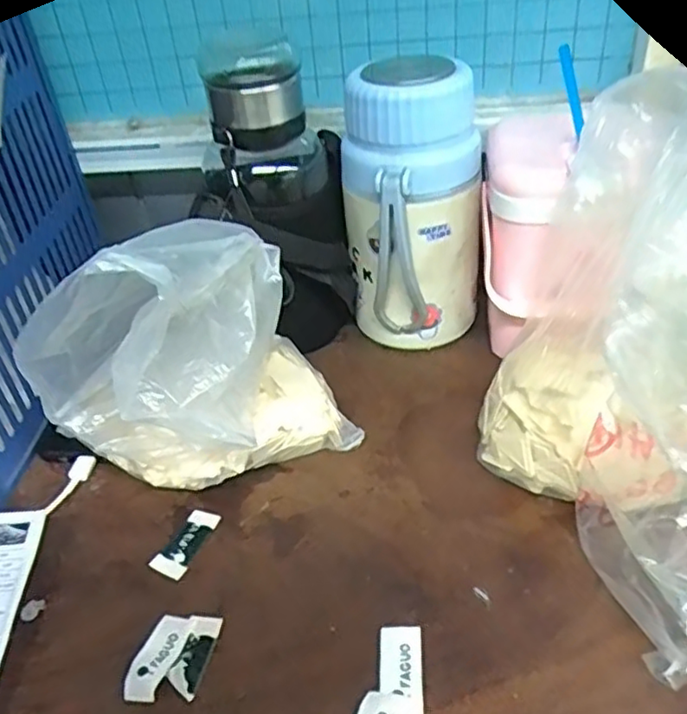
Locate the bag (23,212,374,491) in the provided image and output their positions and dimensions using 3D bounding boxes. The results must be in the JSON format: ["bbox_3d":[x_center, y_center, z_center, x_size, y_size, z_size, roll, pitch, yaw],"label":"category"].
[{"bbox_3d":[-0.073,0.007,0.371,0.086,0.180,0.160,26,49,34],"label":"bag"}]

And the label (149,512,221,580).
[{"bbox_3d":[-0.093,0.110,0.396,0.018,0.006,0.045,14,43,24],"label":"label"}]

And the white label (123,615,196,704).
[{"bbox_3d":[-0.093,0.150,0.335,0.020,0.007,0.046,9,41,18],"label":"white label"}]

